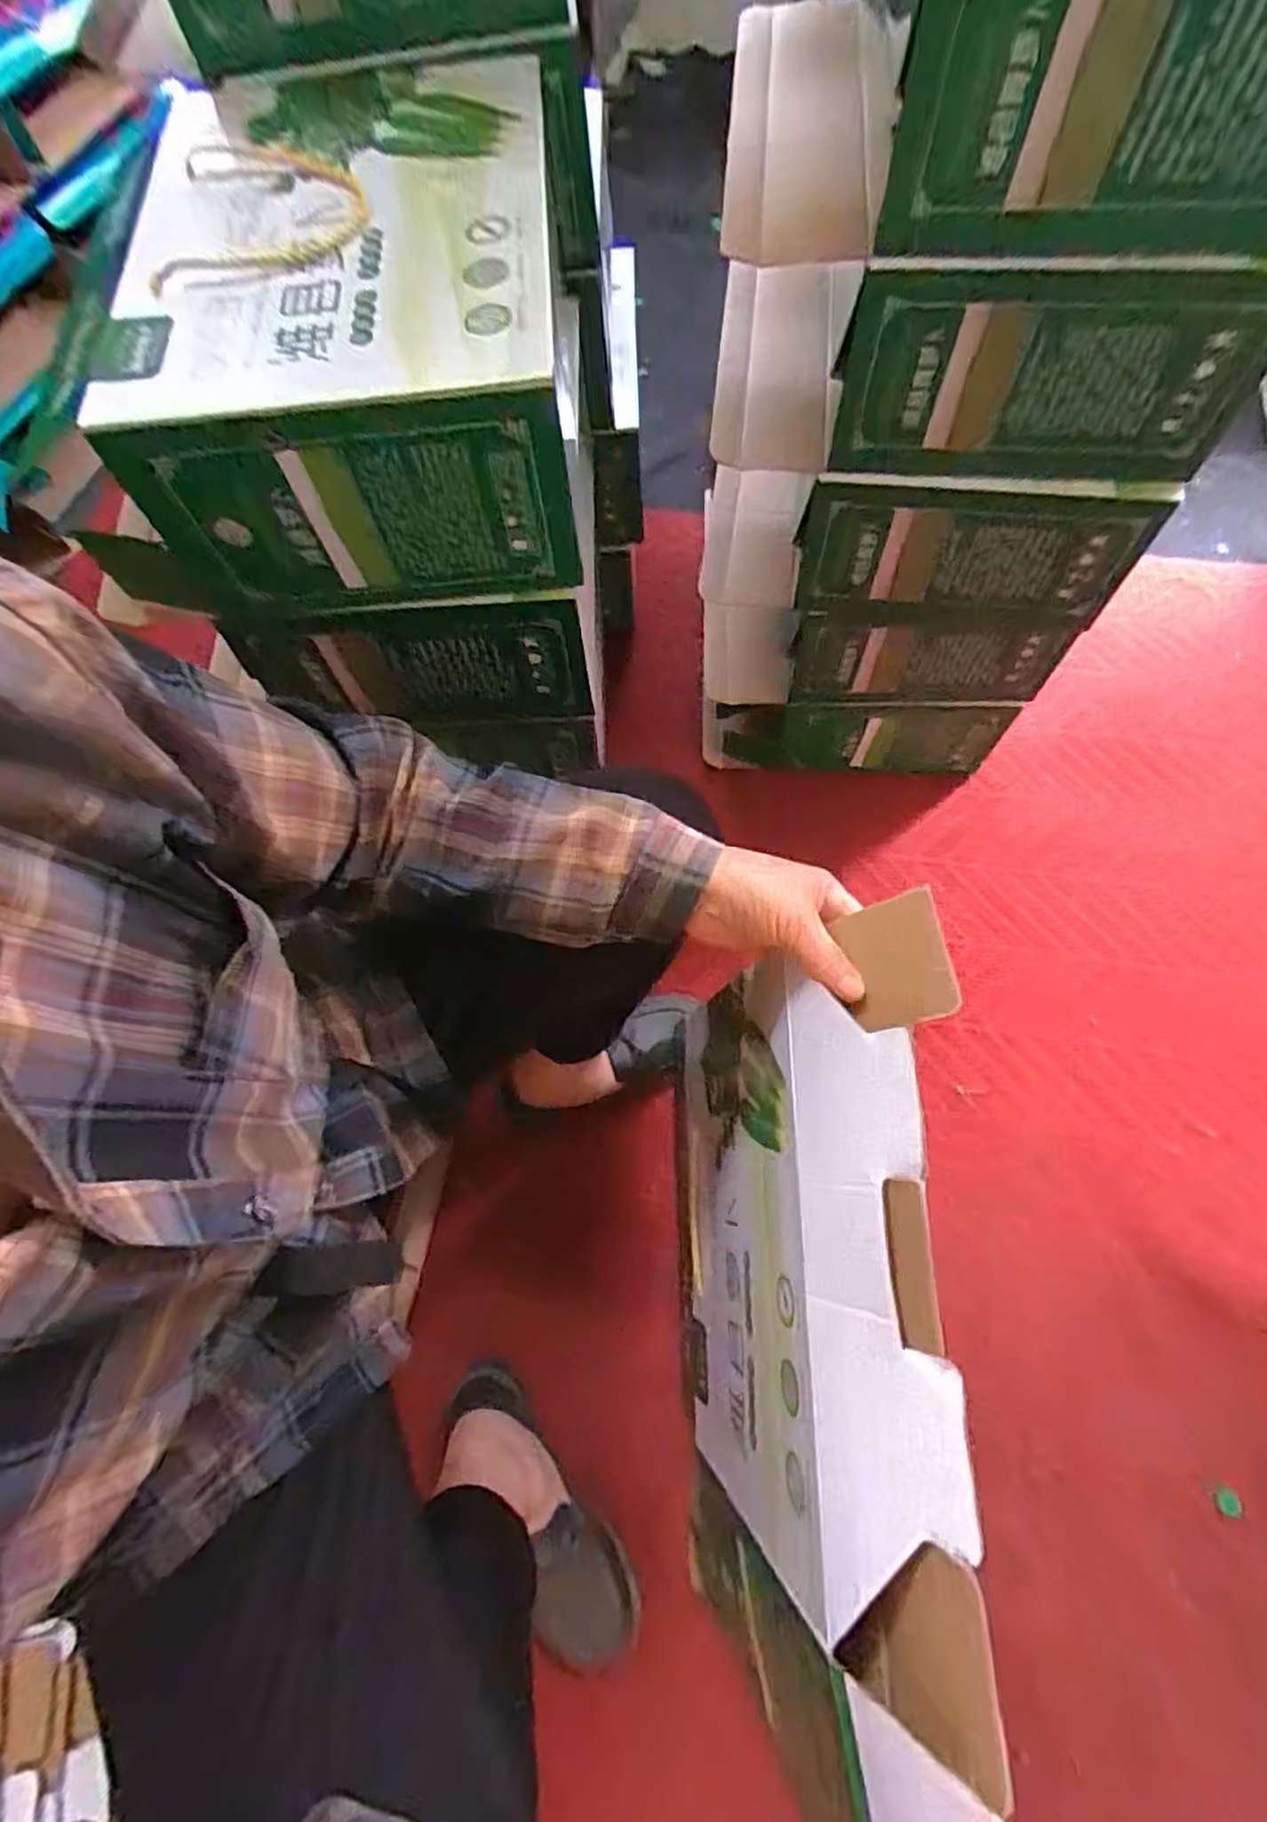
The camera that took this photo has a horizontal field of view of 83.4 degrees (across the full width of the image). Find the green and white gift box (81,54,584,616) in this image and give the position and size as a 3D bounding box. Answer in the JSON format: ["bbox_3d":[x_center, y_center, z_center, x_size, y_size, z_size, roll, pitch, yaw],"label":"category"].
[{"bbox_3d":[-0.178,-0.411,0.506,0.252,0.141,0.364,-4,68,0],"label":"green and white gift box"}]

